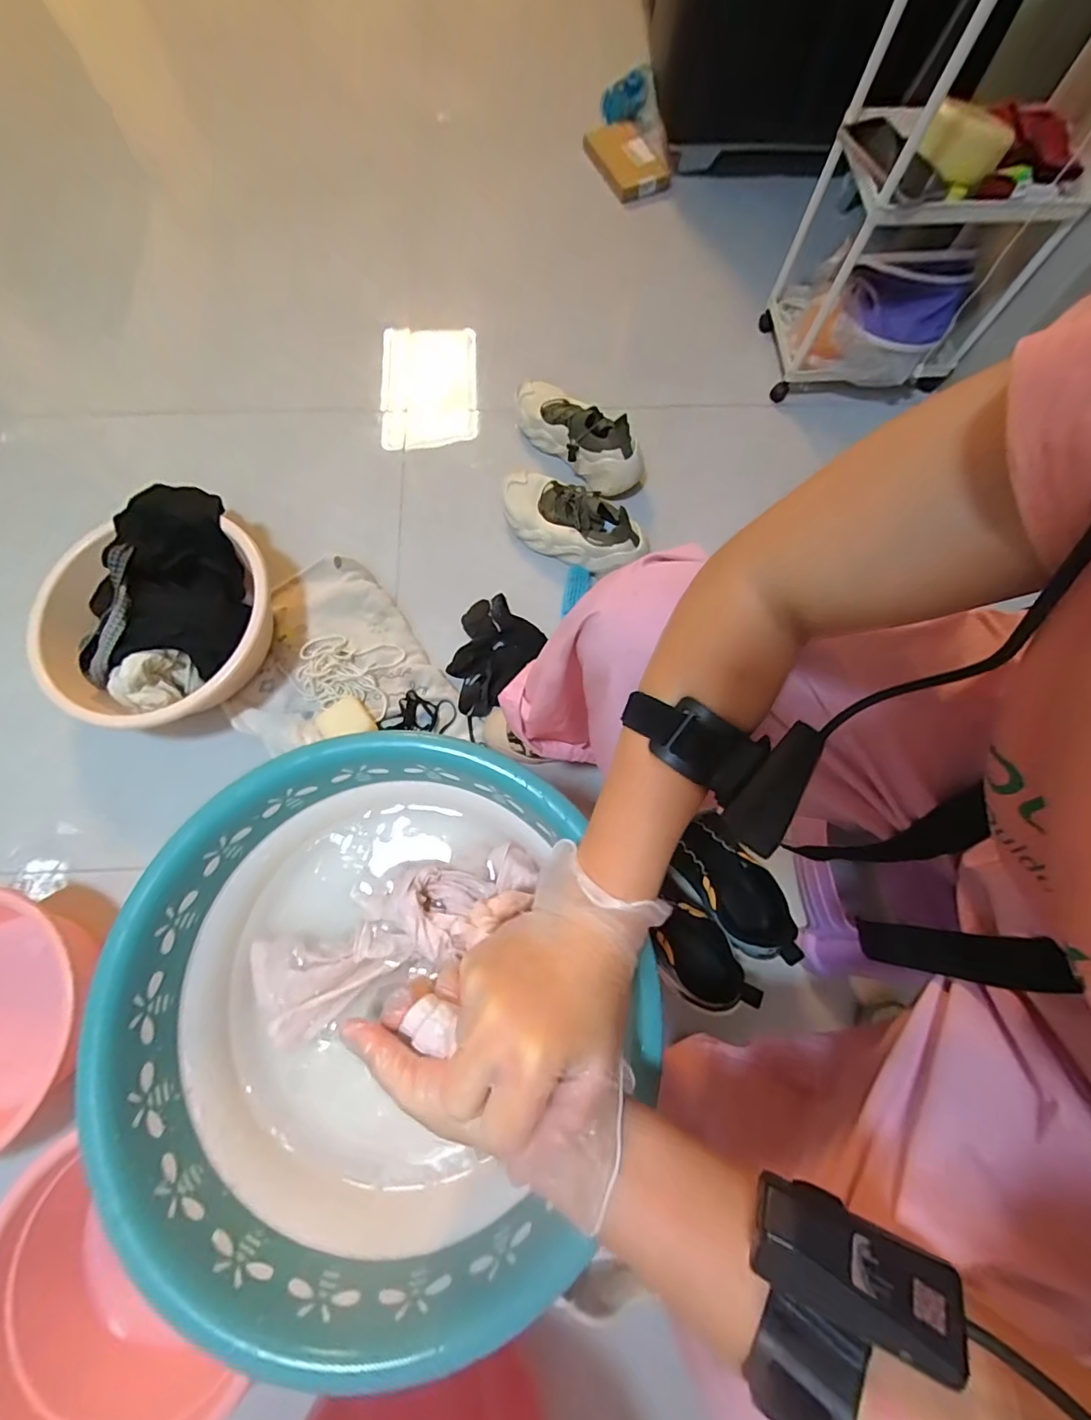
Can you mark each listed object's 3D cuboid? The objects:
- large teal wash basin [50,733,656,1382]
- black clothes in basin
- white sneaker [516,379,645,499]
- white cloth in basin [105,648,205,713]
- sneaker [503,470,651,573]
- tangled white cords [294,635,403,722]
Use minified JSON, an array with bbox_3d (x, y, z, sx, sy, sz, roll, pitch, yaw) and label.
[{"bbox_3d":[-0.117,0.210,0.390,0.344,0.111,0.355,0,74,-1],"label":"large teal wash basin"},{"bbox_3d":[-0.542,-0.191,0.729,0.189,0.080,0.277,-3,74,-2],"label":"black clothes in basin"},{"bbox_3d":[0.055,-0.471,0.867,0.241,0.110,0.086,42,78,10],"label":"white sneaker"},{"bbox_3d":[-0.532,-0.044,0.699,0.088,0.063,0.089,20,75,5],"label":"white cloth in basin"},{"bbox_3d":[0.040,-0.301,0.808,0.245,0.102,0.093,30,76,7],"label":"sneaker"},{"bbox_3d":[-0.302,-0.059,0.776,0.149,0.008,0.113,14,75,3],"label":"tangled white cords"}]

